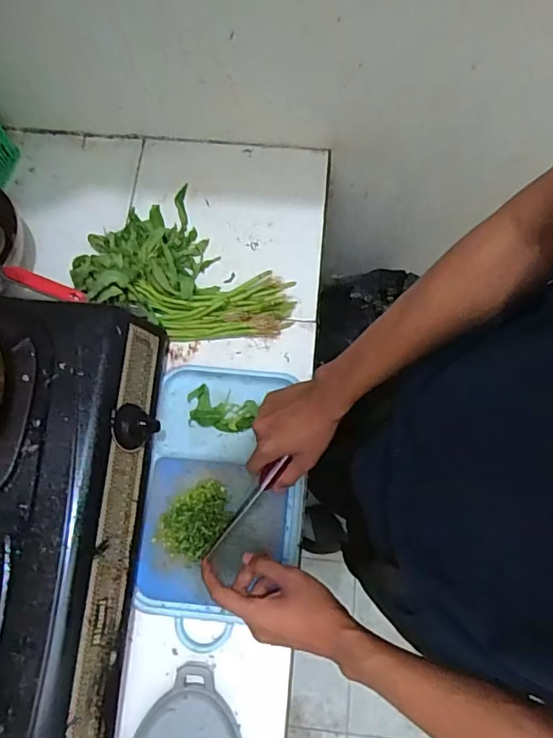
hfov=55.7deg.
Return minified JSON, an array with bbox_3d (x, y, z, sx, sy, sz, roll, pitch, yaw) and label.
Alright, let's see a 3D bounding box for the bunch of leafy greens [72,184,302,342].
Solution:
[{"bbox_3d":[-0.131,-0.128,0.717,0.287,0.064,0.201,40,76,13],"label":"bunch of leafy greens"}]

